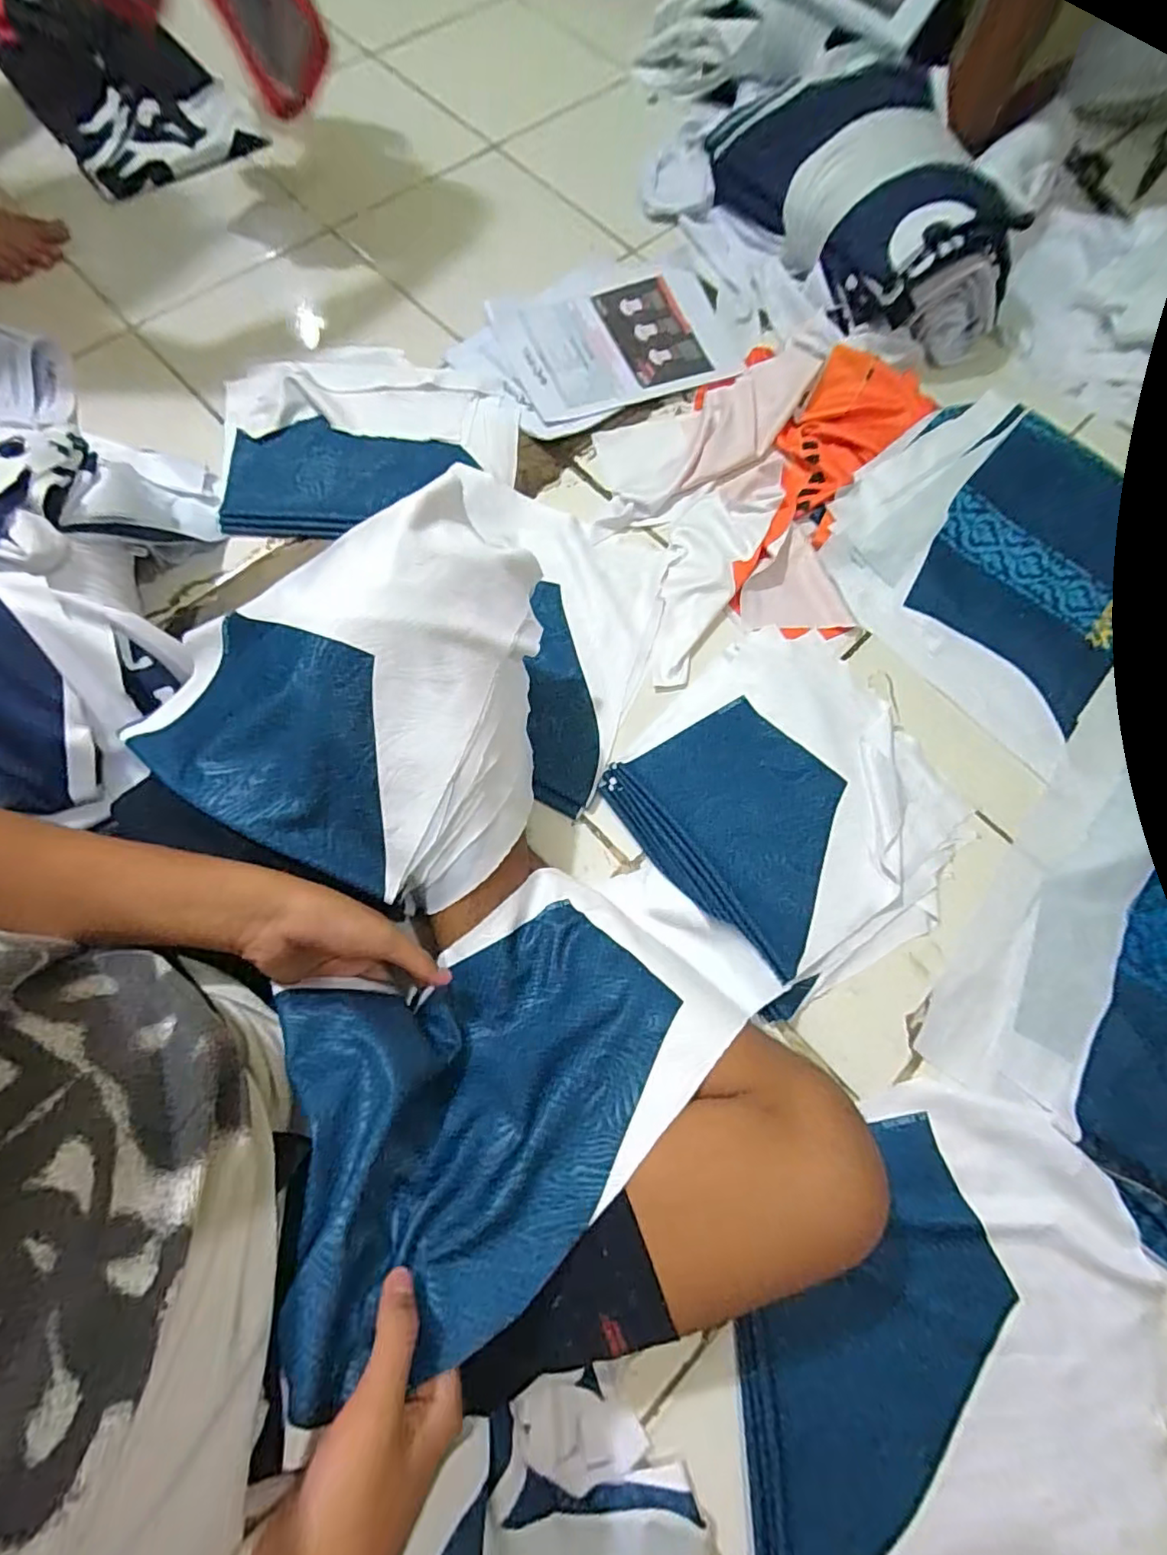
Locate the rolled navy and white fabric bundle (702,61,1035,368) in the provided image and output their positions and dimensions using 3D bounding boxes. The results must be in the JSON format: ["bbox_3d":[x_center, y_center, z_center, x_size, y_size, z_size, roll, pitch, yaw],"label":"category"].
[{"bbox_3d":[0.370,-0.790,0.845,0.316,0.171,0.436,-9,73,-5],"label":"rolled navy and white fabric bundle"}]

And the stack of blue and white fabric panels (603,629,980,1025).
[{"bbox_3d":[0.192,0.025,0.598,0.339,0.031,0.321,-27,75,-11],"label":"stack of blue and white fabric panels"}]

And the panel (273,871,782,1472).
[{"bbox_3d":[-0.028,0.179,0.404,0.312,0.152,0.197,-26,75,-10],"label":"panel"}]

